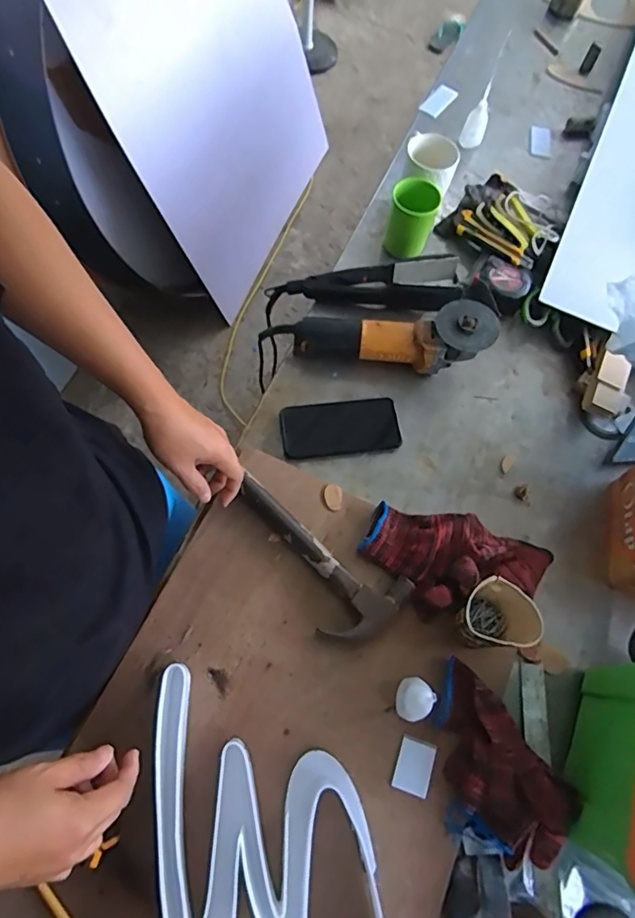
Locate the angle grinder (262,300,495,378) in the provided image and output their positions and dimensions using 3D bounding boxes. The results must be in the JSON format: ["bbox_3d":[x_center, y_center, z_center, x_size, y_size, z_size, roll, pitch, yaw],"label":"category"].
[{"bbox_3d":[0.107,-0.182,0.796,0.300,0.083,0.082,3,66,13],"label":"angle grinder"}]

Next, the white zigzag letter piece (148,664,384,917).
[{"bbox_3d":[-0.046,0.419,0.524,0.205,0.042,0.414,-10,68,-7],"label":"white zigzag letter piece"}]

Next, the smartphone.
[{"bbox_3d":[0.033,-0.043,0.764,0.165,0.015,0.080,-6,67,-6],"label":"smartphone"}]

